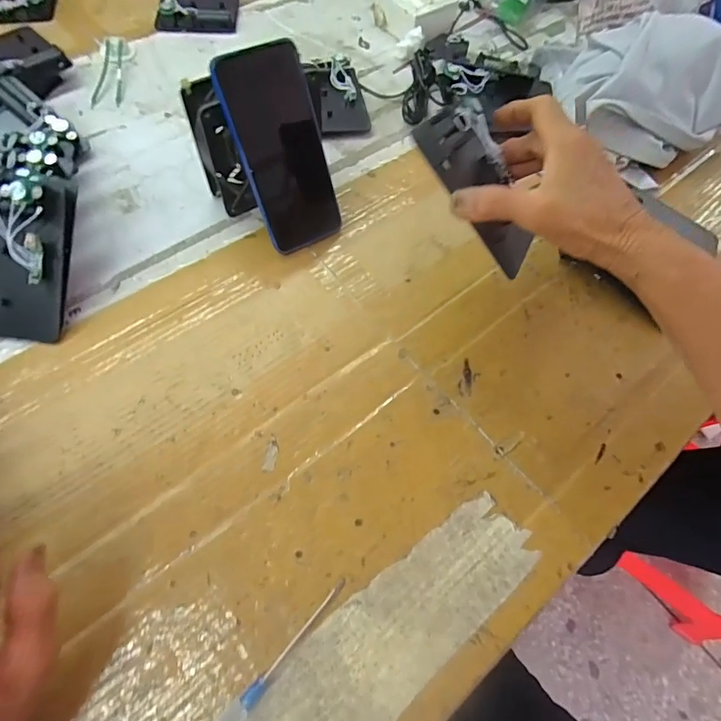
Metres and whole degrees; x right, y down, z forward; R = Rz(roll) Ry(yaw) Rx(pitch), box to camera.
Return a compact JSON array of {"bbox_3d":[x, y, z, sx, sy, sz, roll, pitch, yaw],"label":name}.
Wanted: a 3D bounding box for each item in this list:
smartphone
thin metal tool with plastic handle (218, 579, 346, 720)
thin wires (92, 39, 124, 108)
[{"bbox_3d":[-0.067,-0.184,0.393,0.075,0.163,0.007,-28,36,-17],"label":"smartphone"},{"bbox_3d":[-0.054,0.197,0.280,0.013,0.005,0.128,38,66,16],"label":"thin metal tool with plastic handle"},{"bbox_3d":[-0.313,-0.360,0.542,0.033,0.019,0.112,-3,62,-5],"label":"thin wires"}]

